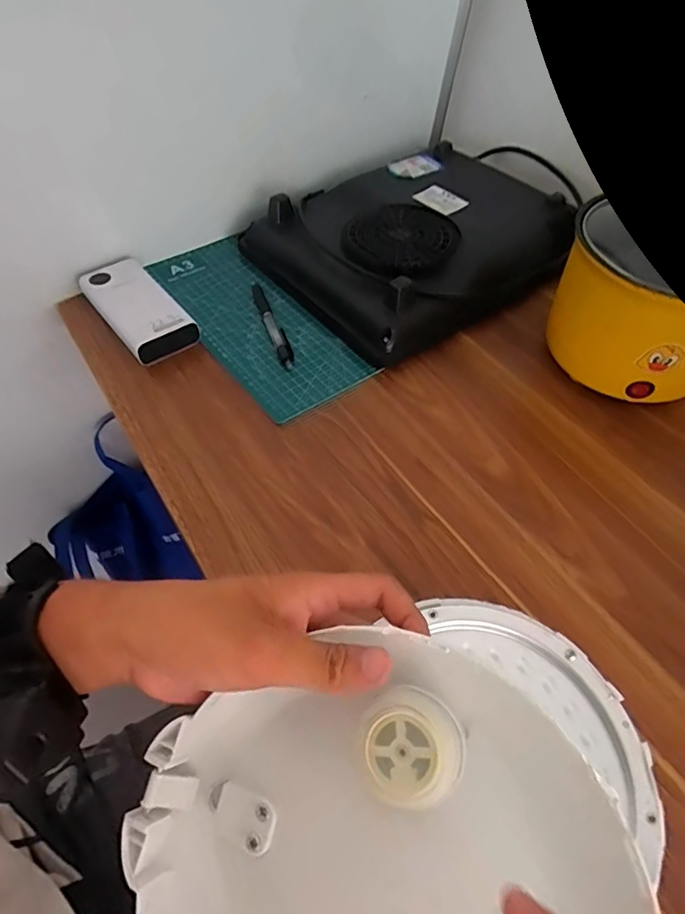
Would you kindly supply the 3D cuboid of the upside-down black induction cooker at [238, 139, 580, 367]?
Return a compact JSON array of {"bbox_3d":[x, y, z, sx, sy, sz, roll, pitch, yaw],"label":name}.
[{"bbox_3d":[0.082,-0.250,0.608,0.298,0.065,0.266,-30,58,-21],"label":"upside-down black induction cooker"}]

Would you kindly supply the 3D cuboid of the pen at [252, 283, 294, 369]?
[{"bbox_3d":[-0.073,-0.139,0.549,0.016,0.012,0.133,-17,54,-12],"label":"pen"}]

